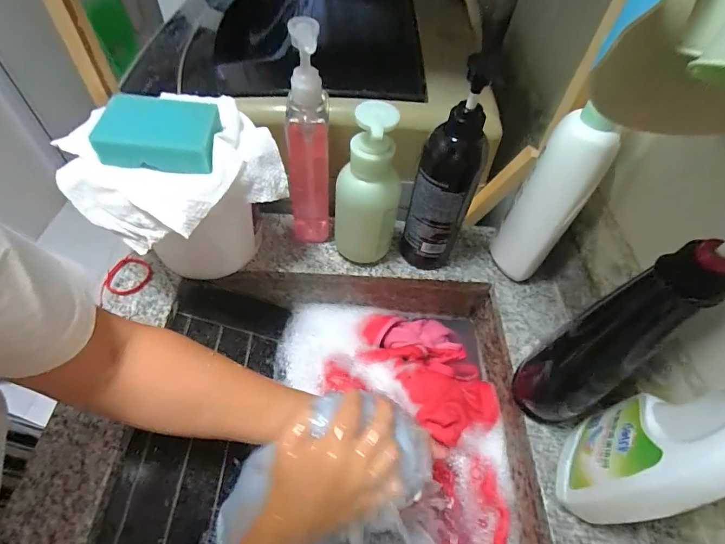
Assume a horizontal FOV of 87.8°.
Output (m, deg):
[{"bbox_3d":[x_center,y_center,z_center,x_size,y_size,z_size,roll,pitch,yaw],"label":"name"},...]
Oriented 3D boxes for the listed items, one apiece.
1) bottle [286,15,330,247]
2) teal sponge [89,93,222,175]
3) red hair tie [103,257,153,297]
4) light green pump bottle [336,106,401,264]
[{"bbox_3d":[-0.064,-0.142,0.431,0.047,0.258,0.074,-6,55,-9],"label":"bottle"},{"bbox_3d":[-0.192,-0.132,0.360,0.099,0.034,0.064,3,54,-3],"label":"teal sponge"},{"bbox_3d":[-0.286,0.005,0.461,0.050,0.010,0.053,2,54,-3],"label":"red hair tie"},{"bbox_3d":[0.002,-0.085,0.434,0.058,0.199,0.064,-13,56,-14],"label":"light green pump bottle"}]

